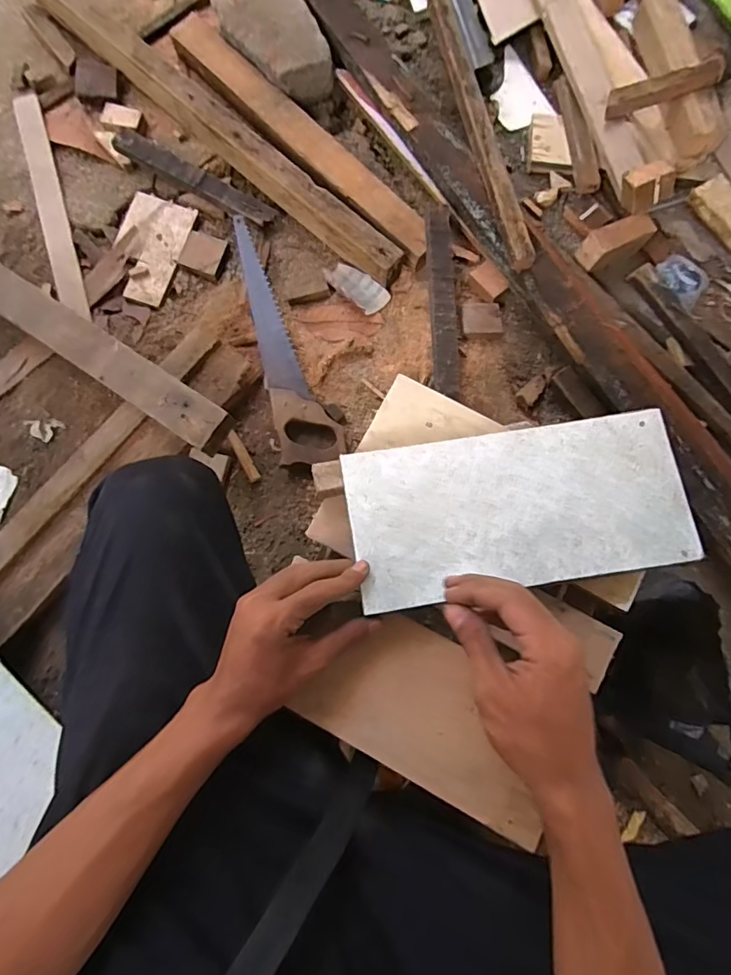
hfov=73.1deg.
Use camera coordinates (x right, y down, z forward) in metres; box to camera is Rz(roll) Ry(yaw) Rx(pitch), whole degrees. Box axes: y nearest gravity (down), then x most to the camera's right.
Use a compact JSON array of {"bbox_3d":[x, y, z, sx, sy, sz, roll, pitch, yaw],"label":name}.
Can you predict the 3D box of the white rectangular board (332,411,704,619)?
[{"bbox_3d":[0.128,0.015,0.411,0.276,0.008,0.132,-8,79,-3],"label":"white rectangular board"}]

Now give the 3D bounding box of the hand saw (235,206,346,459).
[{"bbox_3d":[-0.114,-0.221,0.730,0.090,0.033,0.381,-13,80,-5],"label":"hand saw"}]

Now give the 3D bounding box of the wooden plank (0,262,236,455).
[{"bbox_3d":[-0.546,-0.299,0.689,0.869,0.027,0.061,33,88,8],"label":"wooden plank"}]

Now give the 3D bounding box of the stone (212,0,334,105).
[{"bbox_3d":[-0.151,-0.720,0.809,0.131,0.084,0.206,-27,81,-7],"label":"stone"}]

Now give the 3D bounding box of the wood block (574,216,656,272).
[{"bbox_3d":[0.382,-0.375,0.756,0.103,0.060,0.044,-24,81,-7],"label":"wood block"}]

